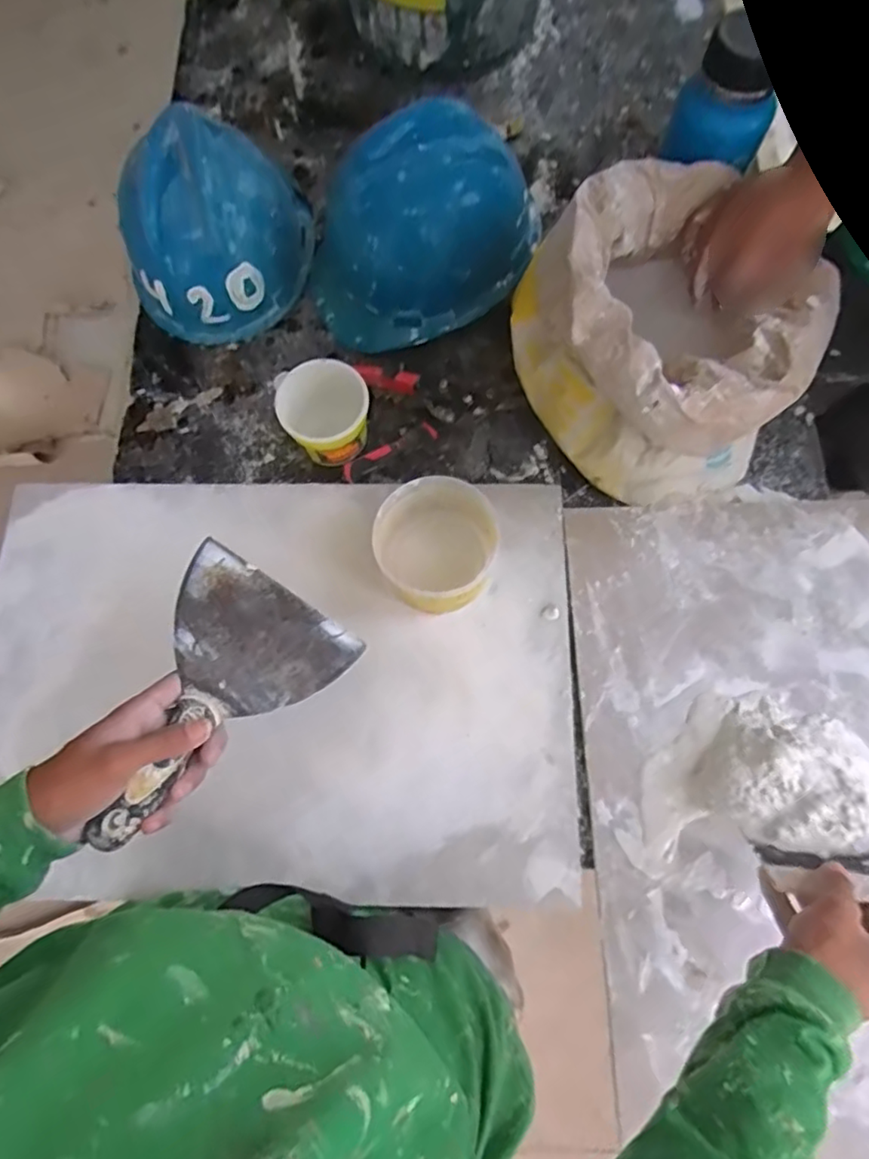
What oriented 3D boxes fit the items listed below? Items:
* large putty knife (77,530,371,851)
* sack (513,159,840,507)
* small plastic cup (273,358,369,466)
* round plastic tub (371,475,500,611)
[{"bbox_3d":[-0.168,0.091,0.441,0.137,0.026,0.205,36,66,-6],"label":"large putty knife"},{"bbox_3d":[0.222,-0.222,0.577,0.244,0.214,0.245,-38,76,-9],"label":"sack"},{"bbox_3d":[-0.113,-0.171,0.648,0.088,0.074,0.092,-1,73,2],"label":"small plastic cup"},{"bbox_3d":[0.007,-0.032,0.598,0.115,0.080,0.113,-1,73,2],"label":"round plastic tub"}]

